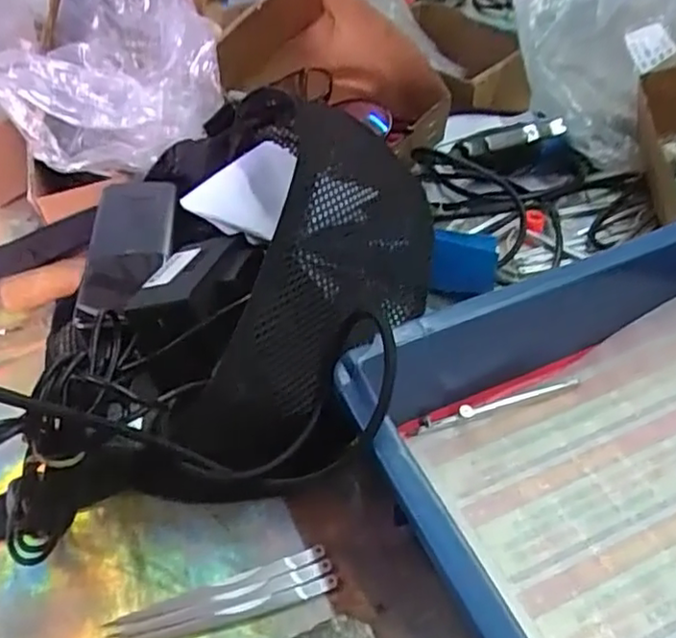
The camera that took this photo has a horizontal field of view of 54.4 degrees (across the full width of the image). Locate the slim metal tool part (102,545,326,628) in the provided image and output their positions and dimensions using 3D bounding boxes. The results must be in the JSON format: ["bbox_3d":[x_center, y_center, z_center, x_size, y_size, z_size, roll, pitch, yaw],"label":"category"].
[{"bbox_3d":[-0.058,0.131,0.321,0.106,0.004,0.008,-17,47,-13],"label":"slim metal tool part"}]

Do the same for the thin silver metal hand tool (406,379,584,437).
[{"bbox_3d":[0.091,0.050,0.383,0.111,0.010,0.007,-14,46,-10],"label":"thin silver metal hand tool"}]

